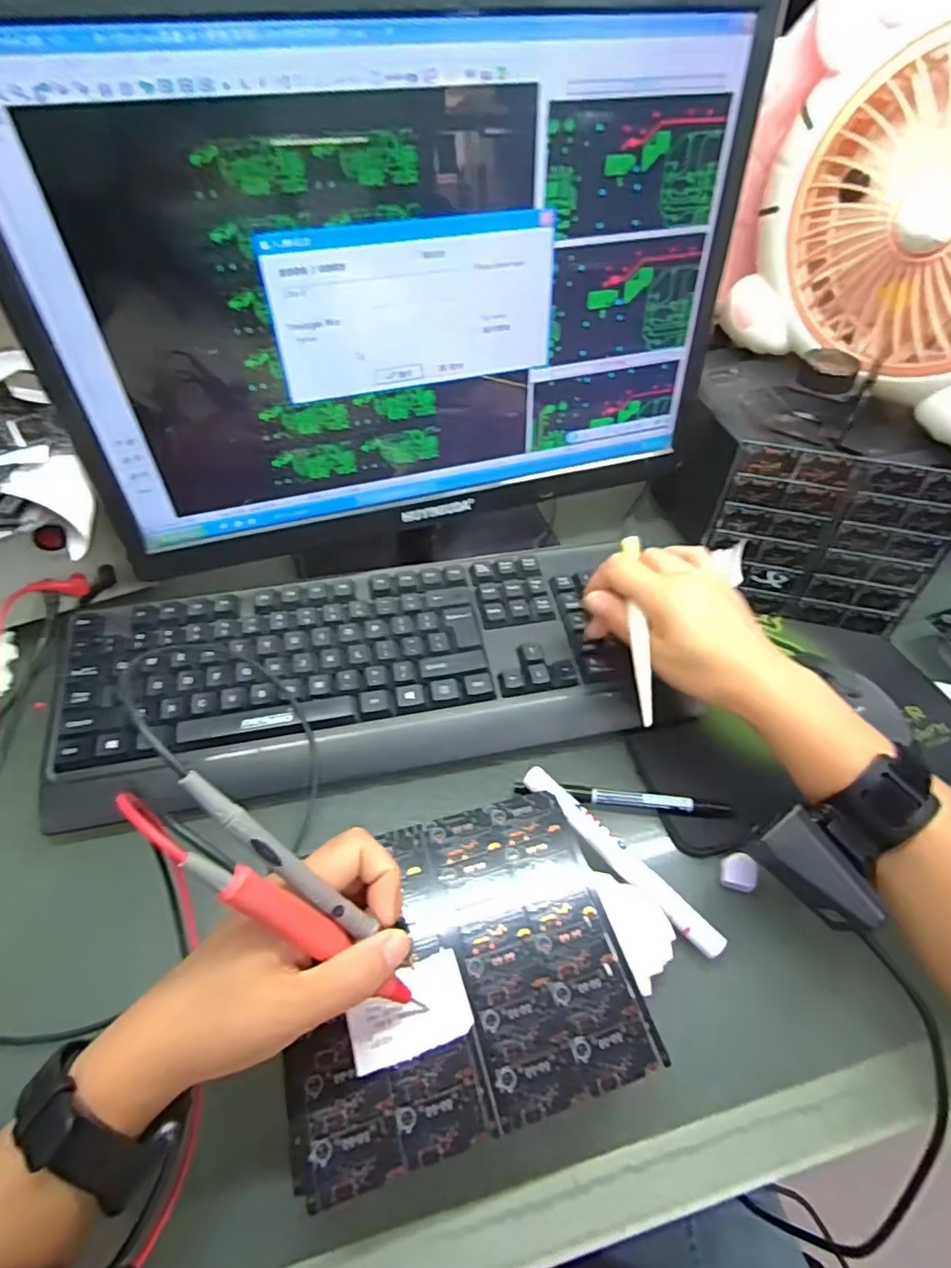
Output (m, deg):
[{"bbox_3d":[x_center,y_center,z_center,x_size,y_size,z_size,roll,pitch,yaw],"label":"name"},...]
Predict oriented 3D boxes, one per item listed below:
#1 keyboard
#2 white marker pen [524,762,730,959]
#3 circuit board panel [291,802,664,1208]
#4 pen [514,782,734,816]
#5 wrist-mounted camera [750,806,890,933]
[{"bbox_3d":[-0.072,0.025,0.441,0.415,0.040,0.153,-8,52,-10],"label":"keyboard"},{"bbox_3d":[0.086,0.136,0.372,0.144,0.015,0.016,38,58,24],"label":"white marker pen"},{"bbox_3d":[-0.011,0.166,0.313,0.168,0.006,0.144,-12,53,-13],"label":"circuit board panel"},{"bbox_3d":[0.097,0.107,0.402,0.139,0.010,0.014,4,51,0],"label":"pen"},{"bbox_3d":[0.185,0.130,0.332,0.031,0.029,0.067,-39,80,-29],"label":"wrist-mounted camera"}]

